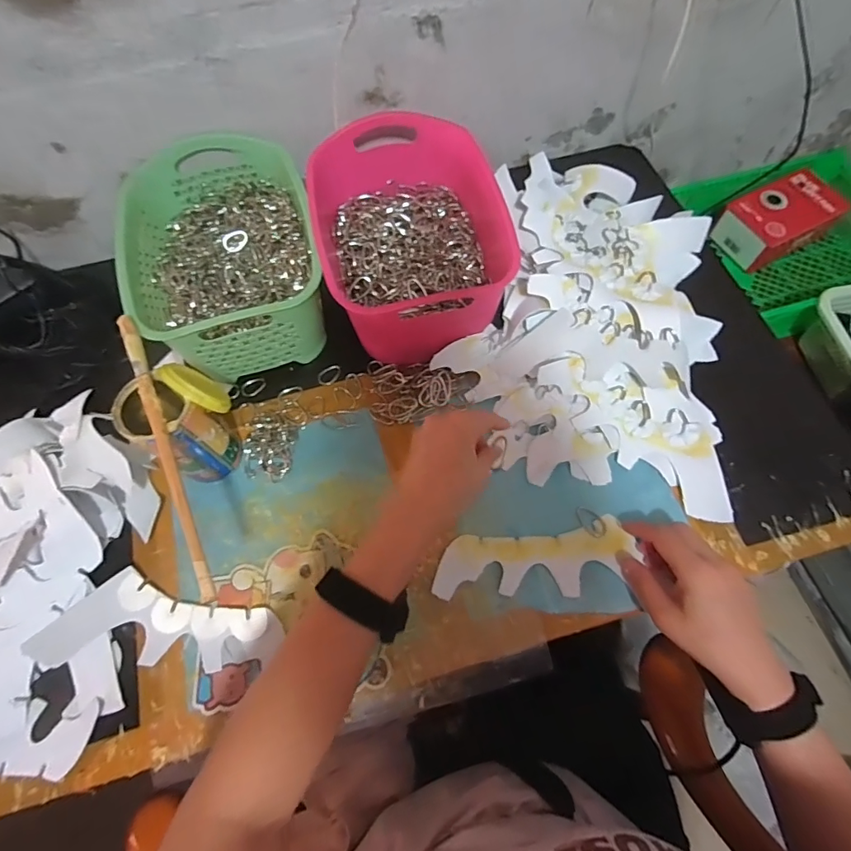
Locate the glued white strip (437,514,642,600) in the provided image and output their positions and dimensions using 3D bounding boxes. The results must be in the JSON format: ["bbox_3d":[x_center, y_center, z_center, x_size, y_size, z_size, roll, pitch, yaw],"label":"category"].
[{"bbox_3d":[0.106,0.131,0.450,0.192,0.009,0.064,-9,65,-3],"label":"glued white strip"}]

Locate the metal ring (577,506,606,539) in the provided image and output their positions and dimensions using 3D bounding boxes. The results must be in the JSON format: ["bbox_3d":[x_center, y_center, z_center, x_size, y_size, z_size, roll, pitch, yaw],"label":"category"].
[{"bbox_3d":[0.164,0.095,0.465,0.021,0.005,0.036,-26,68,-11],"label":"metal ring"}]

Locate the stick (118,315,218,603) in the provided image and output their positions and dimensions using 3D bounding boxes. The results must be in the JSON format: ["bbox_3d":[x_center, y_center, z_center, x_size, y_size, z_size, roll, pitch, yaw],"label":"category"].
[{"bbox_3d":[-0.213,0.011,0.380,0.013,0.011,0.274,-26,68,-10],"label":"stick"}]

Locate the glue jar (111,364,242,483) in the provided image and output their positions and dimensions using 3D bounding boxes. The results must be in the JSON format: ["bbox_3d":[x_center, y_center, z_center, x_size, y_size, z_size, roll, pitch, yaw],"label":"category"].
[{"bbox_3d":[-0.226,0.003,0.447,0.071,0.127,0.082,28,69,13],"label":"glue jar"}]

